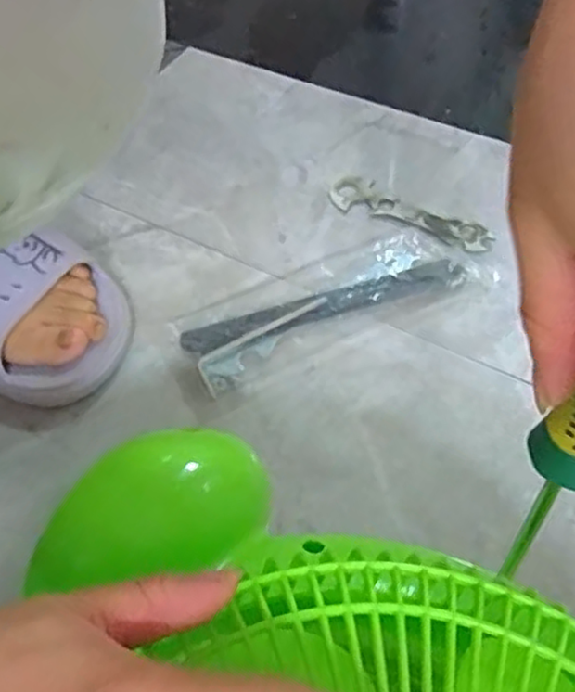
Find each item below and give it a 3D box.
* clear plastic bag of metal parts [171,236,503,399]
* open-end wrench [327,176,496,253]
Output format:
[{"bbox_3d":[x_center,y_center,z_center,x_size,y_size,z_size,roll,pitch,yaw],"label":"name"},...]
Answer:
[{"bbox_3d":[0.030,-0.033,0.466,0.205,0.018,0.069,-23,56,-11],"label":"clear plastic bag of metal parts"},{"bbox_3d":[0.090,-0.099,0.517,0.131,0.010,0.031,27,61,21],"label":"open-end wrench"}]

